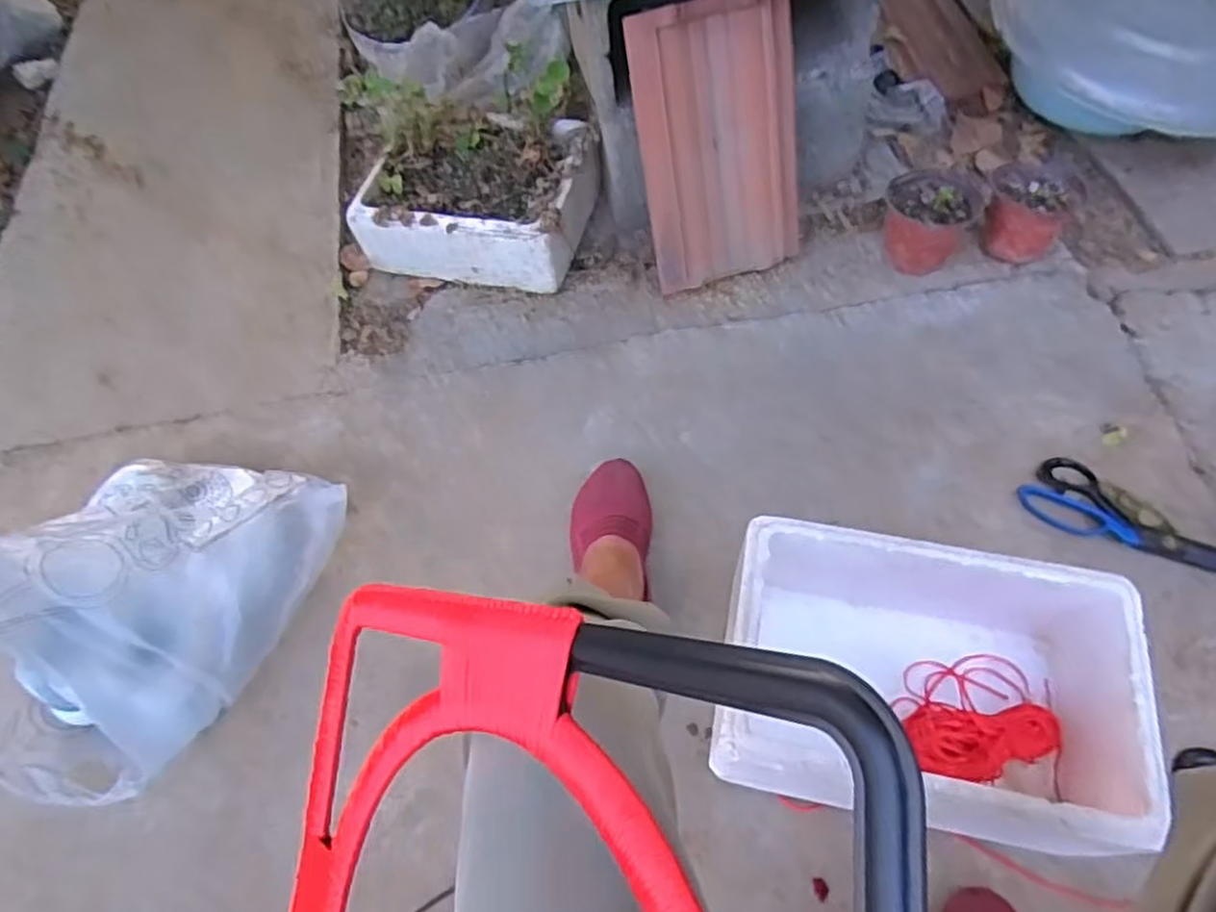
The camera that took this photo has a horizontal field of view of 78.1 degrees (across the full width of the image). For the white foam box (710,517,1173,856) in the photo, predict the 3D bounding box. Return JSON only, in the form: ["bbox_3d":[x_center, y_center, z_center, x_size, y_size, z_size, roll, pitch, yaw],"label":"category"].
[{"bbox_3d":[0.279,0.205,0.690,0.331,0.161,0.247,8,62,8],"label":"white foam box"}]

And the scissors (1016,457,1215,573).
[{"bbox_3d":[0.606,0.088,0.821,0.284,0.014,0.081,27,66,17],"label":"scissors"}]

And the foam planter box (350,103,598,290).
[{"bbox_3d":[-0.185,-0.385,1.095,0.317,0.109,0.248,10,62,9],"label":"foam planter box"}]

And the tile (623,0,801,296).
[{"bbox_3d":[0.146,-0.396,0.965,0.209,0.333,0.019,-18,32,-8],"label":"tile"}]

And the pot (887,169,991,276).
[{"bbox_3d":[0.442,-0.321,1.046,0.120,0.105,0.121,-2,61,3],"label":"pot"}]

